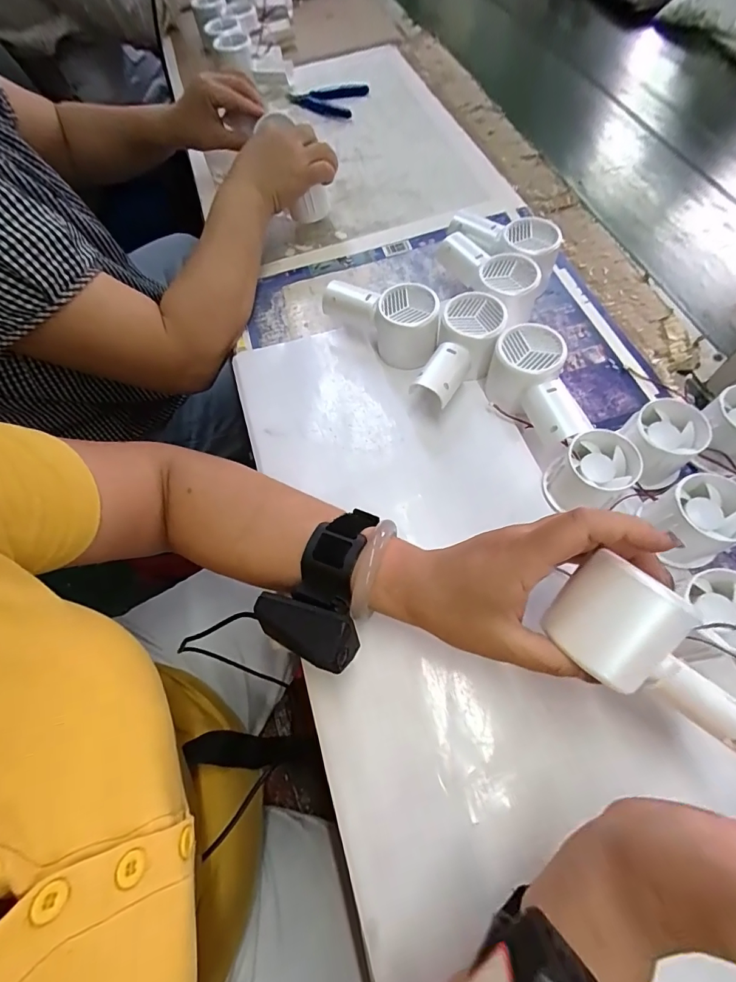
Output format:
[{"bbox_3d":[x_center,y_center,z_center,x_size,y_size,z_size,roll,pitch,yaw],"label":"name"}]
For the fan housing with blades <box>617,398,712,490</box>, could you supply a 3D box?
[{"bbox_3d":[0.228,-0.037,0.339,0.059,0.040,0.054,-18,64,-6],"label":"fan housing with blades"}]

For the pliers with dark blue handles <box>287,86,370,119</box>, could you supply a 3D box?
[{"bbox_3d":[-0.059,-0.585,0.648,0.111,0.016,0.052,9,65,8],"label":"pliers with dark blue handles"}]

